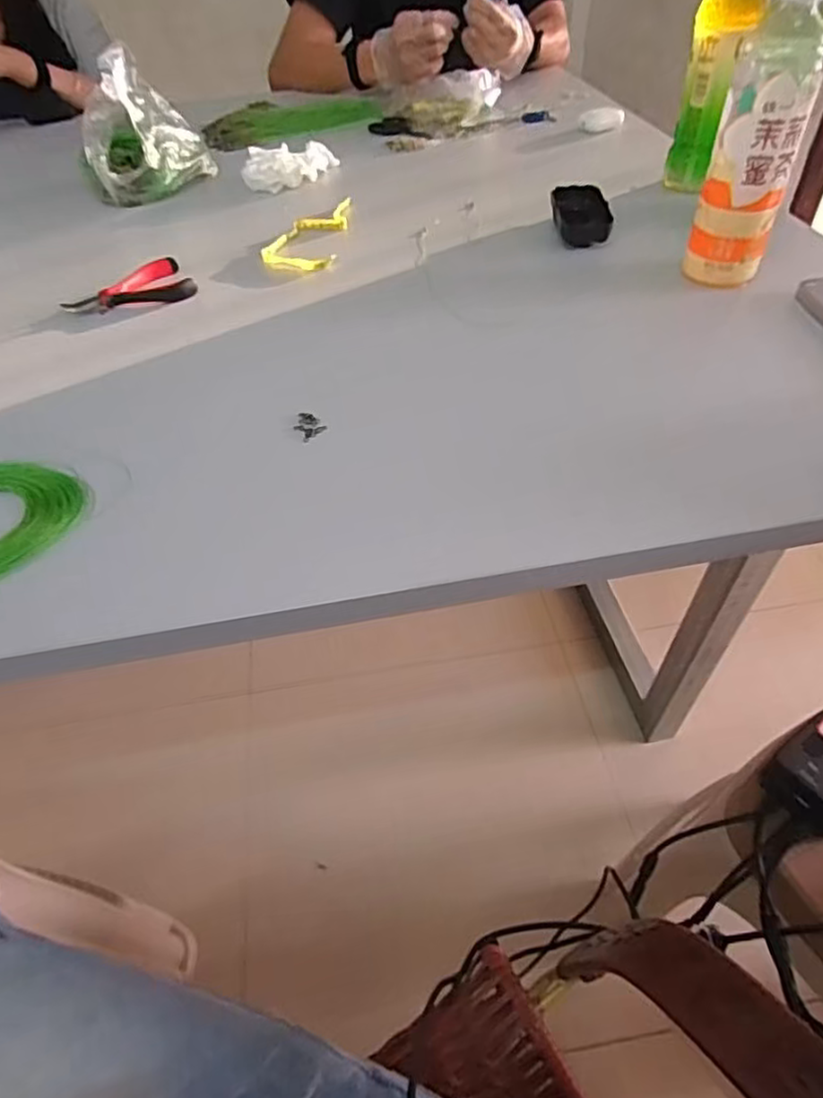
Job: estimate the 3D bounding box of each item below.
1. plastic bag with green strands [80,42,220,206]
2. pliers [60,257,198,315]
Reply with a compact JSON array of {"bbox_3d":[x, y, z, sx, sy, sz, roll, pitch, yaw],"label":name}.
[{"bbox_3d":[-0.332,-0.505,0.761,0.104,0.130,0.138,8,49,10],"label":"plastic bag with green strands"},{"bbox_3d":[-0.271,-0.247,0.603,0.115,0.012,0.064,-26,52,-19],"label":"pliers"}]

